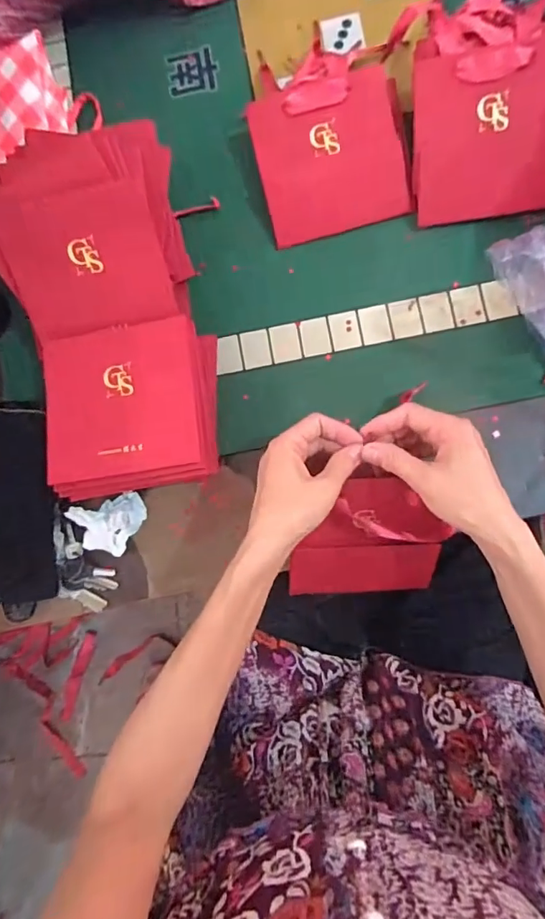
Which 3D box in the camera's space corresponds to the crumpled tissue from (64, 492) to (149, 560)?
[{"bbox_3d":[-0.160,0.067,0.487,0.066,0.032,0.056,-20,82,2],"label":"crumpled tissue"}]

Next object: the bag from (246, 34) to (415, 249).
[{"bbox_3d":[0.054,-0.329,0.496,0.147,0.047,0.187,-12,82,3],"label":"bag"}]

